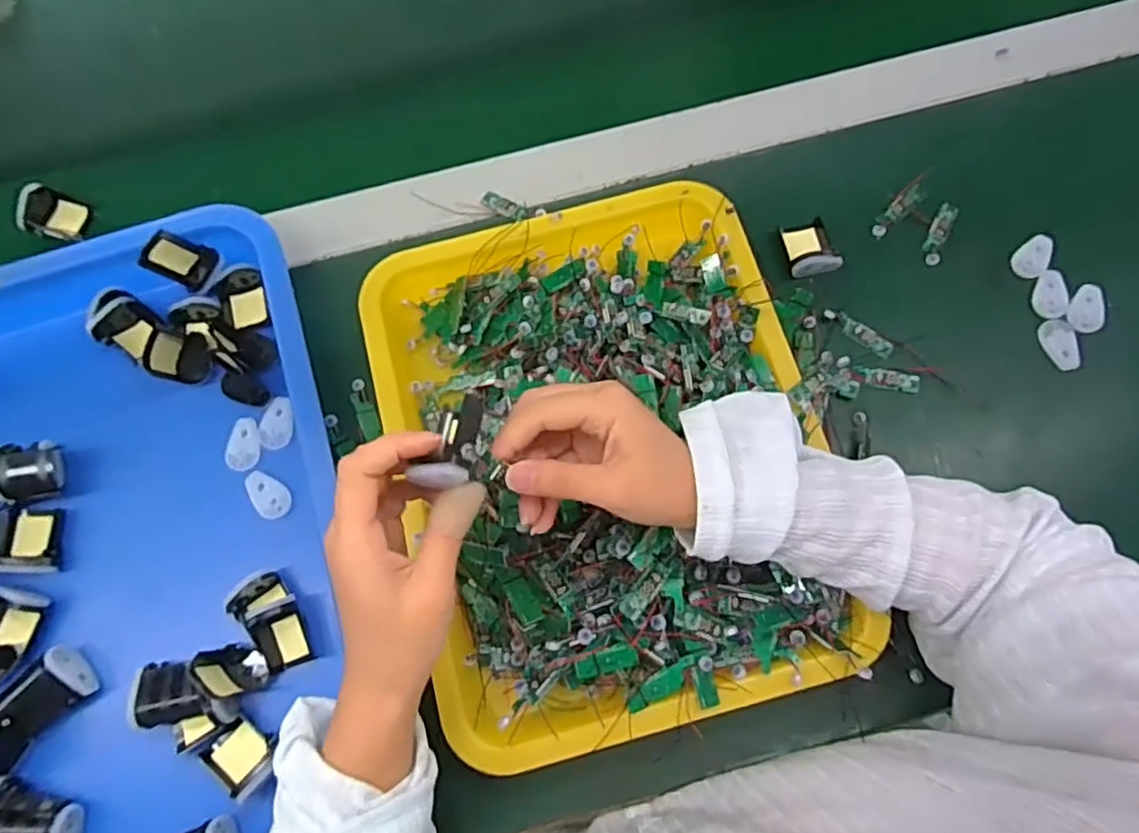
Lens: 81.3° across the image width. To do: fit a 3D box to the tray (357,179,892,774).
[{"bbox_3d":[0.021,0.016,0.414,0.259,0.044,0.333,-15,74,-3],"label":"tray"}]

